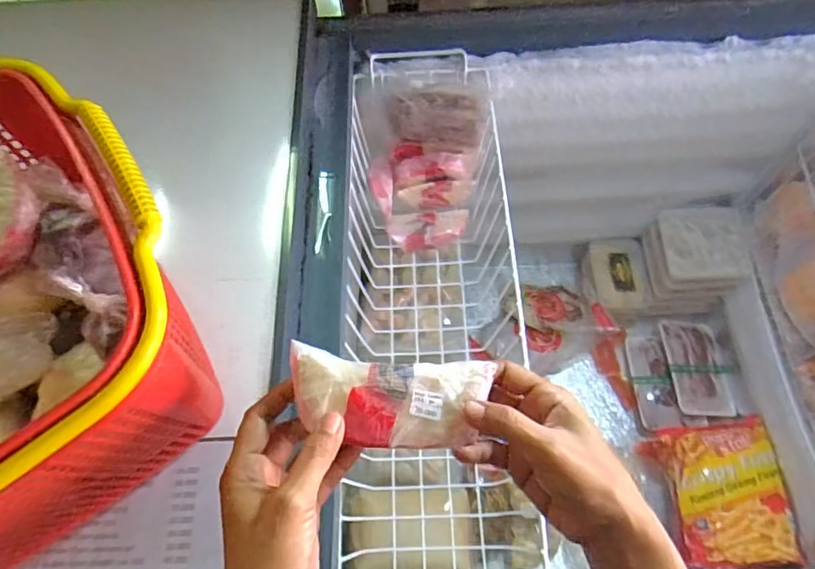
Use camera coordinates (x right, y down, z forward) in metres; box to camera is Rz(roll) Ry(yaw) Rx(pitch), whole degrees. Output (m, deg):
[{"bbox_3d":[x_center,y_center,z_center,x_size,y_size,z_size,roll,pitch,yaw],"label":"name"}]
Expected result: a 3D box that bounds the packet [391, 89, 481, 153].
[{"bbox_3d":[0.040,-0.244,0.796,0.141,0.099,0.044,6,65,7],"label":"packet"}]

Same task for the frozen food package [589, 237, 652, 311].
[{"bbox_3d":[0.487,-0.020,1.215,0.112,0.040,0.168,-10,75,10],"label":"frozen food package"}]

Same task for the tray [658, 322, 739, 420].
[{"bbox_3d":[0.642,0.183,1.175,0.126,0.034,0.214,-3,64,2],"label":"tray"}]

